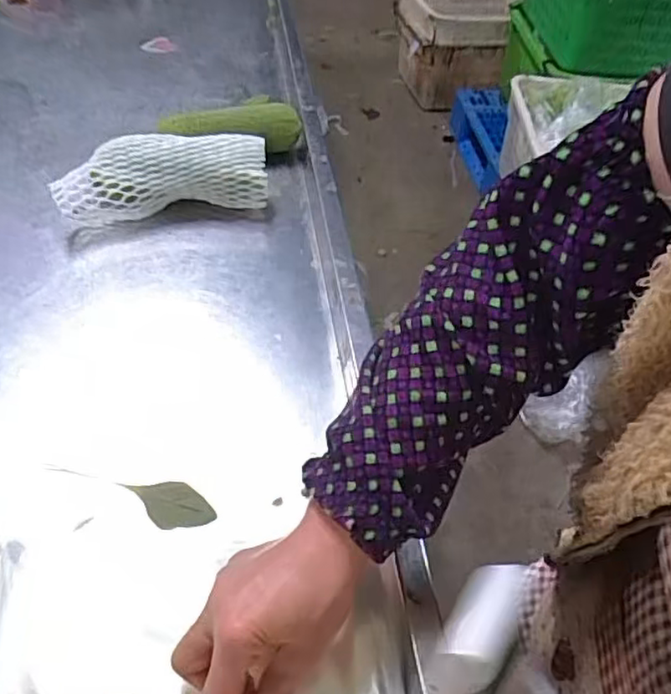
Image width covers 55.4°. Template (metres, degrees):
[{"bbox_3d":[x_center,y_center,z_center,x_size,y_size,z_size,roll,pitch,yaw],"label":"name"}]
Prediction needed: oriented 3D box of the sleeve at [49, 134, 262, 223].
[{"bbox_3d":[-0.185,-0.182,0.689,0.219,0.071,0.067,-10,50,-15],"label":"sleeve"}]

